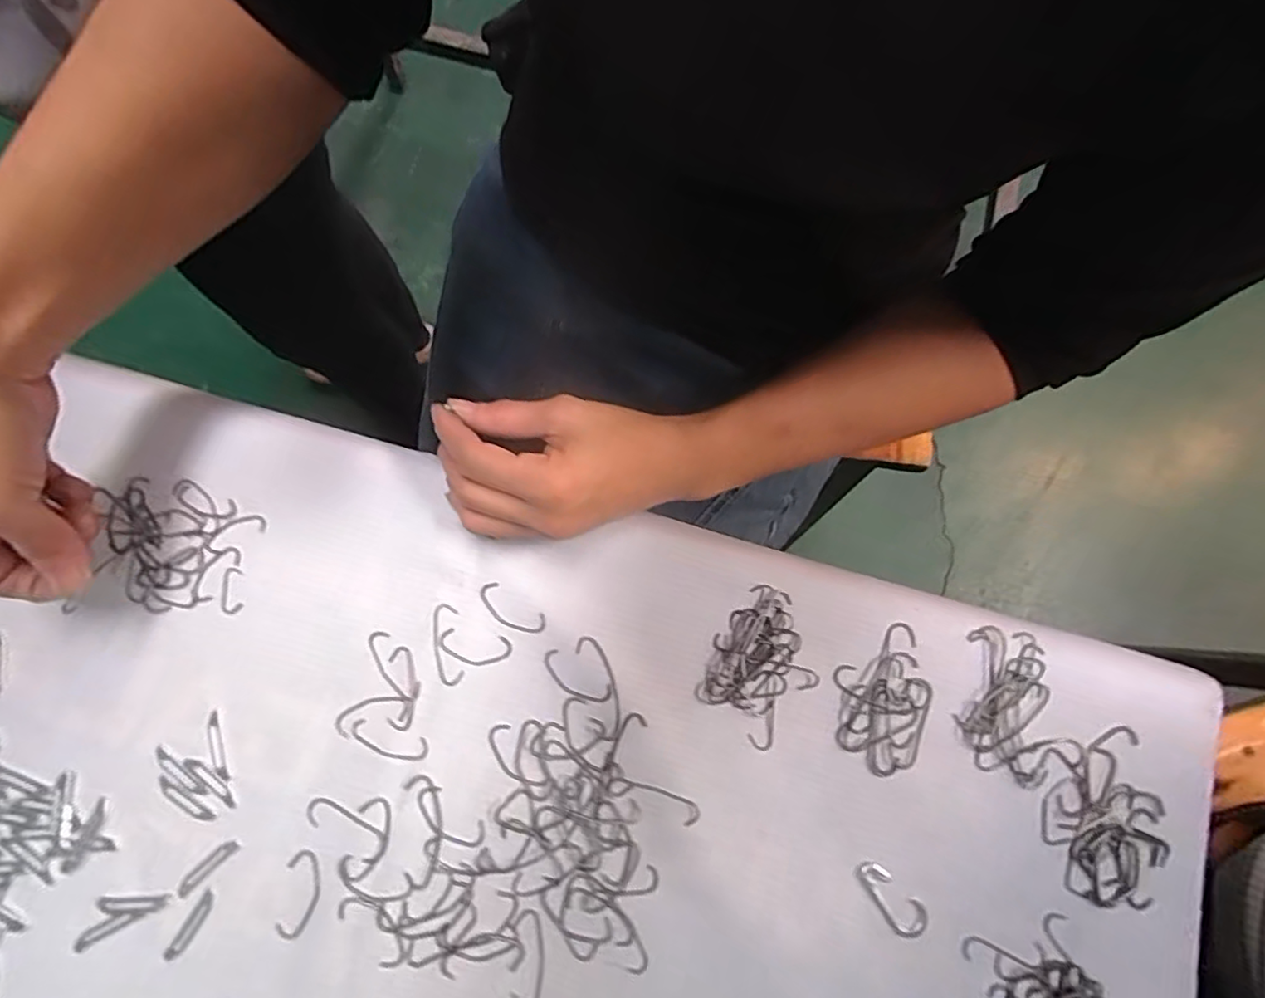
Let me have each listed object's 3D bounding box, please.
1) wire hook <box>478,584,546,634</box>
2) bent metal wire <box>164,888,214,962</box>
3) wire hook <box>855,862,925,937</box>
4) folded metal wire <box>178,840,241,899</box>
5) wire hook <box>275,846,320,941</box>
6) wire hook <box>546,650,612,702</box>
[{"bbox_3d":[-0.064,0.059,0.325,0.039,0.004,0.015,32,78,7],"label":"wire hook"},{"bbox_3d":[-0.210,0.203,0.291,0.008,0.004,0.032,30,78,7],"label":"bent metal wire"},{"bbox_3d":[0.123,0.190,0.293,0.017,0.004,0.037,-40,80,-10],"label":"wire hook"},{"bbox_3d":[-0.206,0.178,0.297,0.033,0.004,0.007,-43,80,-10],"label":"folded metal wire"},{"bbox_3d":[-0.159,0.190,0.295,0.018,0.004,0.039,6,76,1],"label":"wire hook"},{"bbox_3d":[-0.029,0.093,0.316,0.039,0.004,0.014,31,78,7],"label":"wire hook"}]

